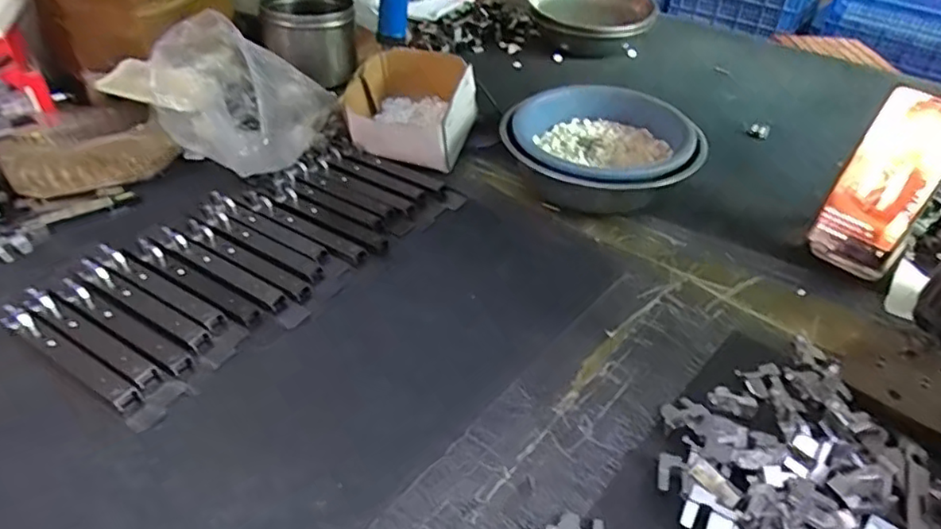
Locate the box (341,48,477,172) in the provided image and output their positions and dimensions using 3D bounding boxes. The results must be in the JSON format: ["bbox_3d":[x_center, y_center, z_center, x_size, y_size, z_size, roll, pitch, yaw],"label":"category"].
[{"bbox_3d":[-0.068,-0.202,0.766,0.140,0.088,0.175,12,40,12],"label":"box"}]

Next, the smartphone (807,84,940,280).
[{"bbox_3d":[0.389,-0.073,0.565,0.076,0.171,0.010,30,25,29],"label":"smartphone"}]

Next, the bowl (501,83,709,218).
[{"bbox_3d":[0.143,-0.131,0.702,0.204,0.079,0.209,1,41,-1],"label":"bowl"}]

